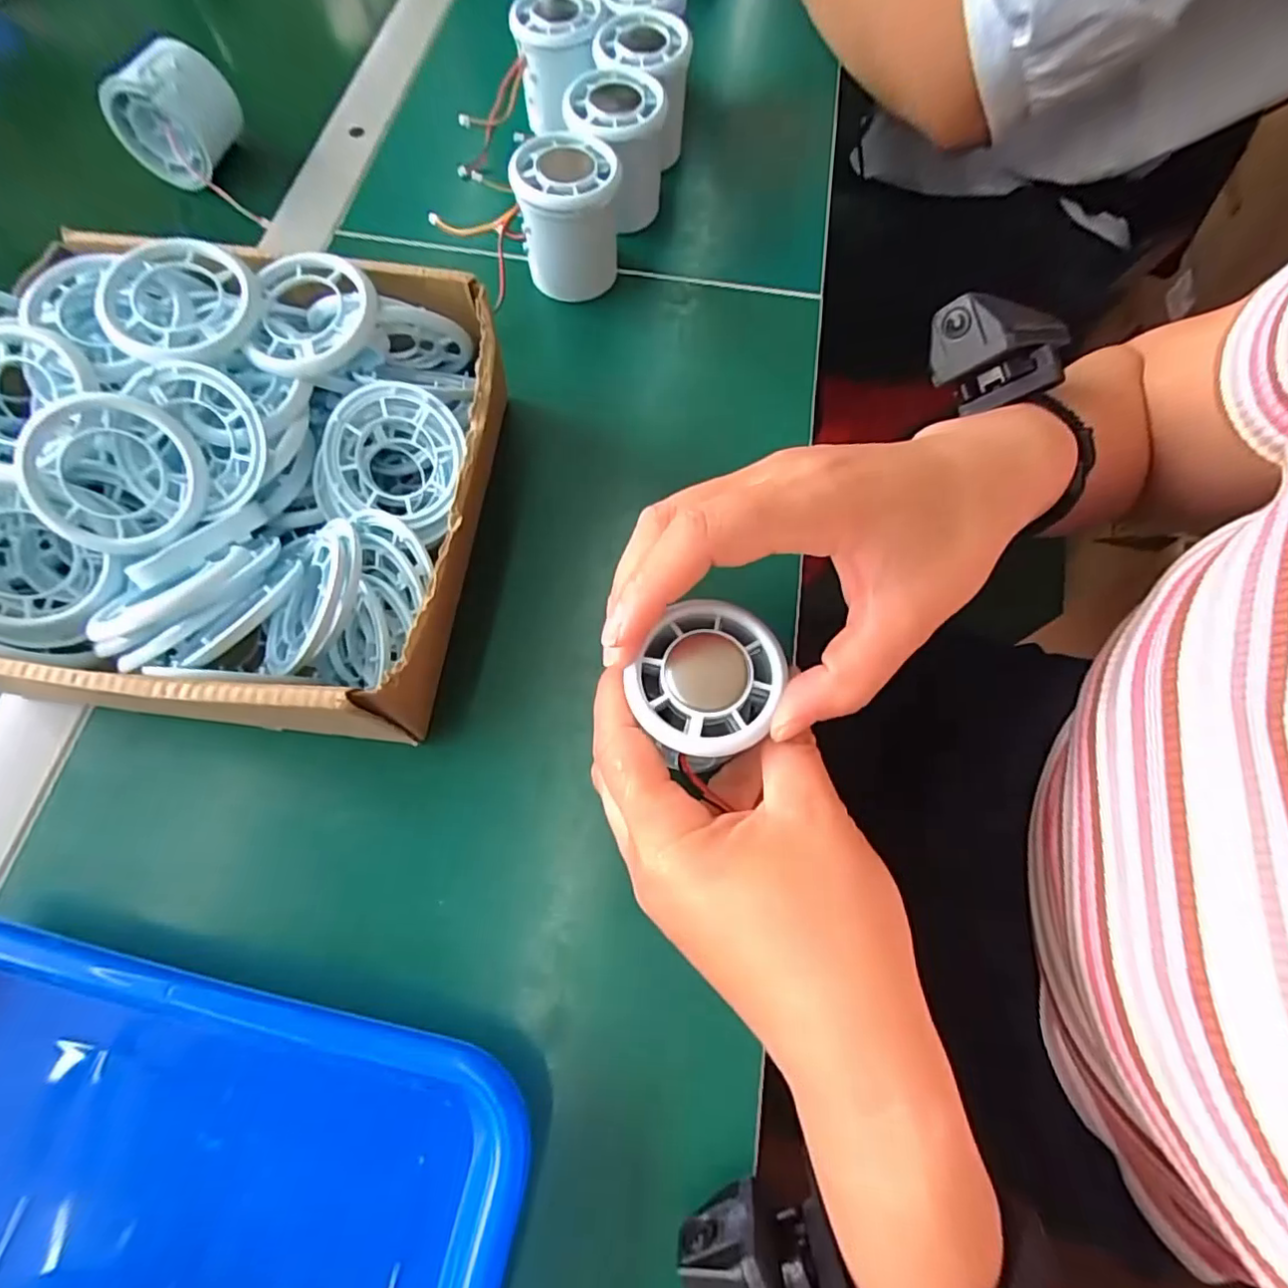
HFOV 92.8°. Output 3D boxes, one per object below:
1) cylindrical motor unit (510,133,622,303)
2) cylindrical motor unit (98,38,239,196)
[{"bbox_3d":[-0.041,-0.233,0.340,0.052,0.066,0.051,0,69,1],"label":"cylindrical motor unit"},{"bbox_3d":[-0.290,-0.323,0.376,0.061,0.057,0.061,1,59,17],"label":"cylindrical motor unit"}]

